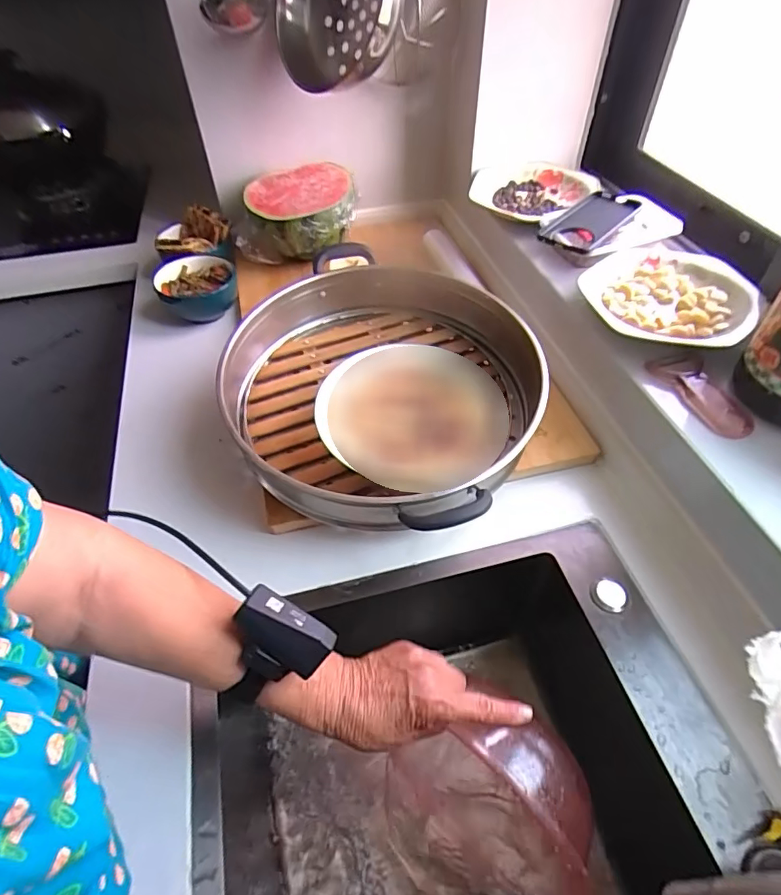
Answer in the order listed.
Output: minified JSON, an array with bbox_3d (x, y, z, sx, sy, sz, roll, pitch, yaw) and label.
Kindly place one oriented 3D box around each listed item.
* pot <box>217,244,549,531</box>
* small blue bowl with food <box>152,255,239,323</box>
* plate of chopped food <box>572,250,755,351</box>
[{"bbox_3d":[-0.031,-0.086,0.619,0.412,0.115,0.356,25,54,22],"label":"pot"},{"bbox_3d":[-0.303,-0.251,0.808,0.117,0.063,0.097,-17,50,-13],"label":"small blue bowl with food"},{"bbox_3d":[0.329,-0.184,0.613,0.185,0.029,0.180,-1,49,1],"label":"plate of chopped food"}]

